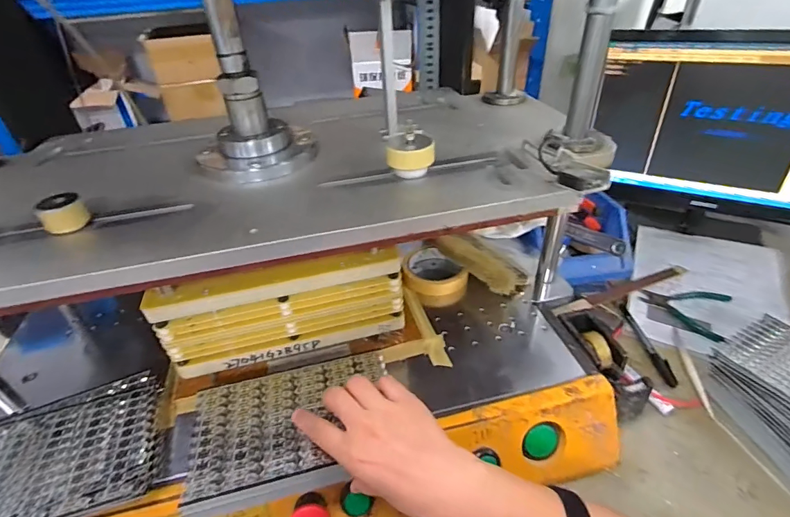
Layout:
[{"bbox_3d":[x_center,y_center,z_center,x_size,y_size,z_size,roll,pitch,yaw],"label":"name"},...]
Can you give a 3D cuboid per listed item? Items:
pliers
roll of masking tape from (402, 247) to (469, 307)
[{"bbox_3d":[0.443,0.074,0.634,0.114,0.019,0.093,19,42,26],"label":"pliers"},{"bbox_3d":[0.055,0.024,0.589,0.090,0.035,0.092,-2,37,2],"label":"roll of masking tape"}]

